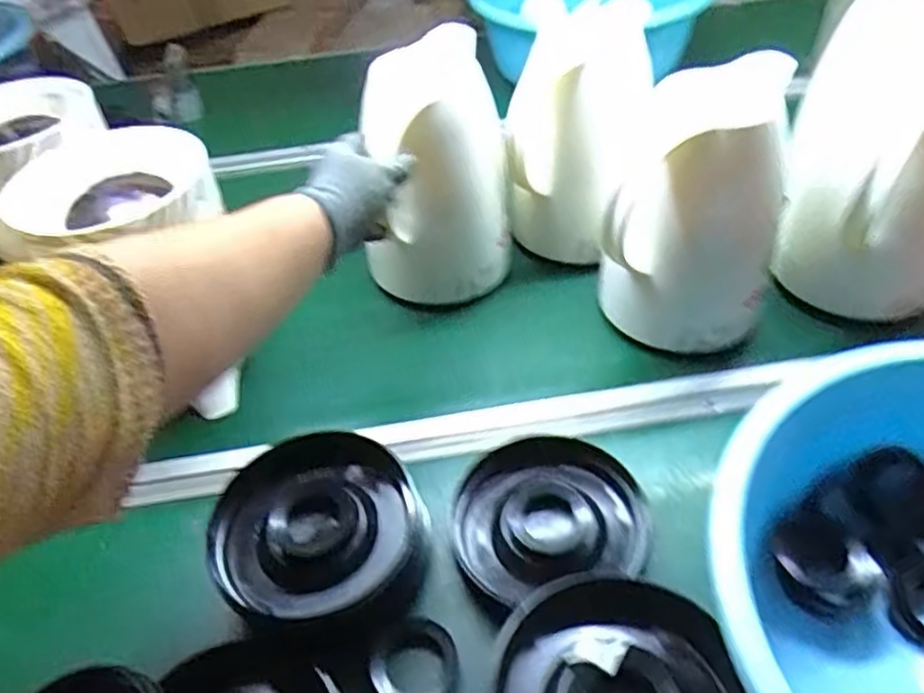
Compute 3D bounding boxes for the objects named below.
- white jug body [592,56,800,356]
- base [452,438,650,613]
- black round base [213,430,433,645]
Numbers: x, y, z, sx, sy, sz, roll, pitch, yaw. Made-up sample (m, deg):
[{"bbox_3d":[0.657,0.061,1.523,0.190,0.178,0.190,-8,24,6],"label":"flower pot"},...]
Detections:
[{"bbox_3d":[0.212,-0.121,0.647,0.142,0.236,0.162,3,45,11],"label":"white jug body"},{"bbox_3d":[0.065,0.130,0.549,0.151,0.039,0.120,-17,45,-9],"label":"base"},{"bbox_3d":[-0.105,0.148,0.522,0.154,0.072,0.145,-9,44,-2],"label":"black round base"}]

